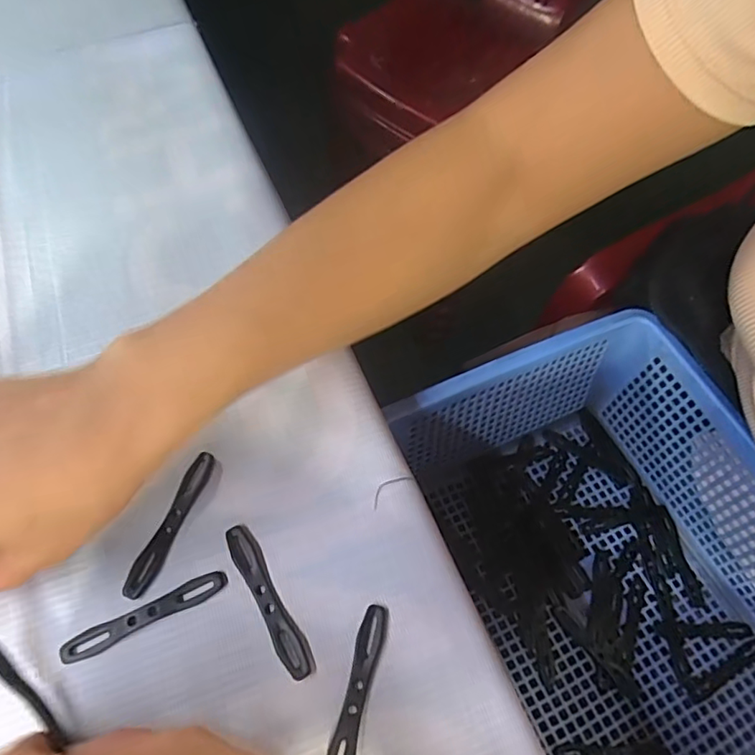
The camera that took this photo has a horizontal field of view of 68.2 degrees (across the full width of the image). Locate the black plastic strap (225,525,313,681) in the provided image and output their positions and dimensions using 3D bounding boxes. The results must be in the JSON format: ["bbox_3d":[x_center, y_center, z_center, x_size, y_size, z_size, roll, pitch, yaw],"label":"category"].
[{"bbox_3d":[-0.048,0.095,0.241,0.011,0.004,0.069,-28,66,-15],"label":"black plastic strap"}]

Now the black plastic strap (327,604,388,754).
[{"bbox_3d":[-0.008,0.127,0.224,0.010,0.004,0.067,14,63,6],"label":"black plastic strap"}]

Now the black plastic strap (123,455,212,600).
[{"bbox_3d":[-0.094,0.066,0.254,0.011,0.004,0.068,20,64,9],"label":"black plastic strap"}]

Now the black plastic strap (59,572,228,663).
[{"bbox_3d":[-0.099,0.101,0.236,0.070,0.004,0.011,-23,65,-13],"label":"black plastic strap"}]

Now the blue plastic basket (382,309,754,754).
[{"bbox_3d":[0.163,0.123,0.356,0.242,0.111,0.294,-22,65,-12],"label":"blue plastic basket"}]

